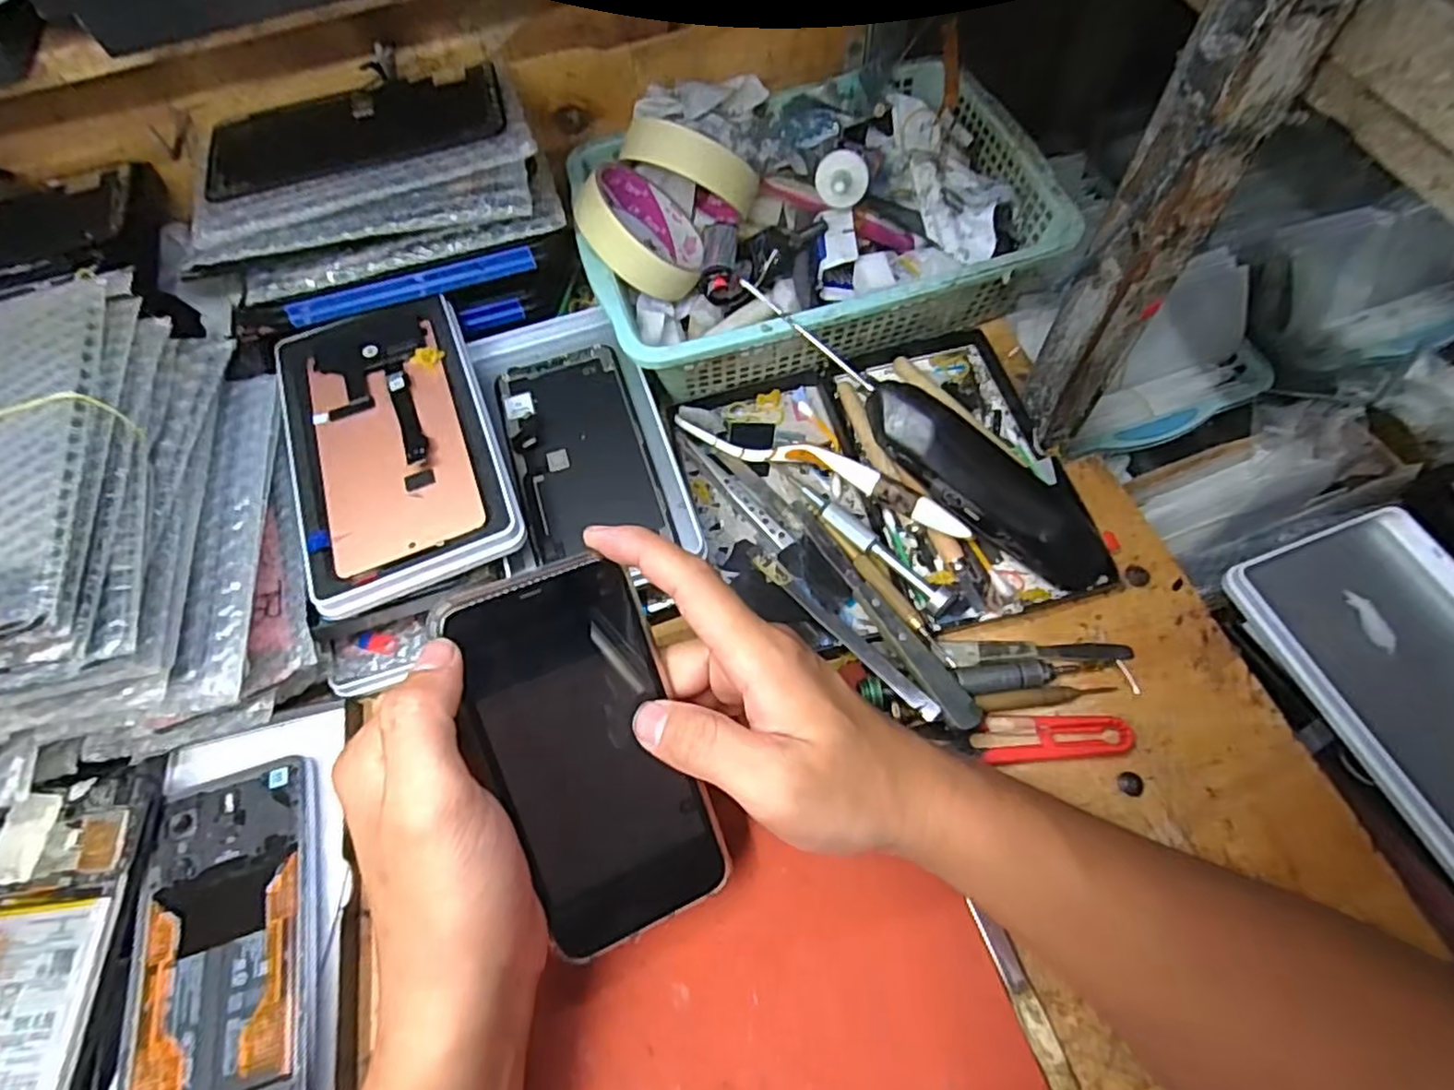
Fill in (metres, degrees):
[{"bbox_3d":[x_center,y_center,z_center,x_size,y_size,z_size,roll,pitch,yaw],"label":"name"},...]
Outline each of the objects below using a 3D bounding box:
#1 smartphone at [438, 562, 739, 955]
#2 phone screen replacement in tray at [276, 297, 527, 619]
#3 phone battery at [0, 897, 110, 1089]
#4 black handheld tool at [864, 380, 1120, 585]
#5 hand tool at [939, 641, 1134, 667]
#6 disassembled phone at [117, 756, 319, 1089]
[{"bbox_3d":[-0.054,0.083,0.274,0.072,0.007,0.149,-21,96,-17],"label":"smartphone"},{"bbox_3d":[-0.176,-0.056,0.364,0.101,0.010,0.178,-21,64,-9],"label":"phone screen replacement in tray"},{"bbox_3d":[-0.304,0.204,0.291,0.057,0.010,0.093,-7,64,1],"label":"phone battery"},{"bbox_3d":[0.136,-0.030,0.357,0.149,0.030,0.044,38,72,-1],"label":"black handheld tool"},{"bbox_3d":[0.156,0.054,0.347,0.093,0.010,0.012,0,68,1],"label":"hand tool"},{"bbox_3d":[-0.221,0.180,0.306,0.076,0.005,0.162,-14,57,-7],"label":"disassembled phone"}]

